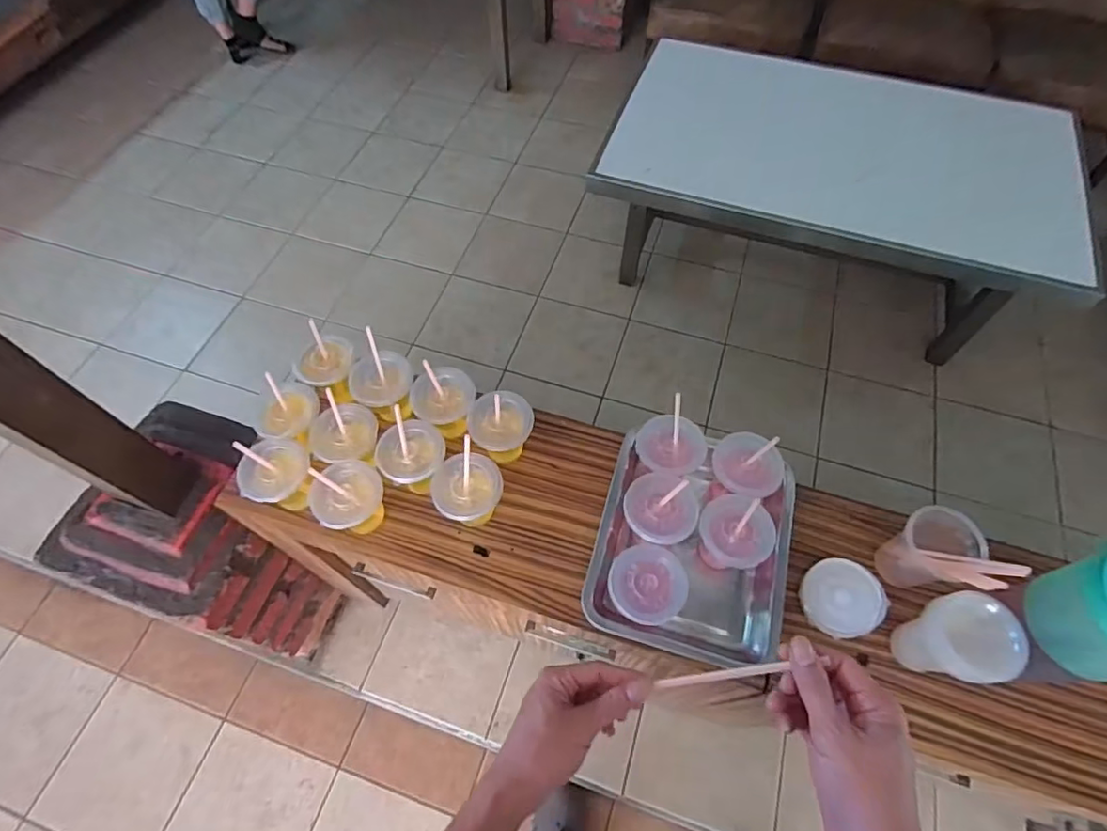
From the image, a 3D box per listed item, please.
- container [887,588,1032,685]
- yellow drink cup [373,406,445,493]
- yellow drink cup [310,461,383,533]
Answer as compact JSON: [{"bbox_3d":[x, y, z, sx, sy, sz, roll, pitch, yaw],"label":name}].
[{"bbox_3d":[0.461,0.265,0.653,0.083,0.131,0.093,-8,61,-4],"label":"container"},{"bbox_3d":[-0.187,0.060,0.764,0.088,0.138,0.094,0,60,0],"label":"yellow drink cup"},{"bbox_3d":[-0.274,0.117,0.766,0.082,0.093,0.091,35,66,18],"label":"yellow drink cup"}]

